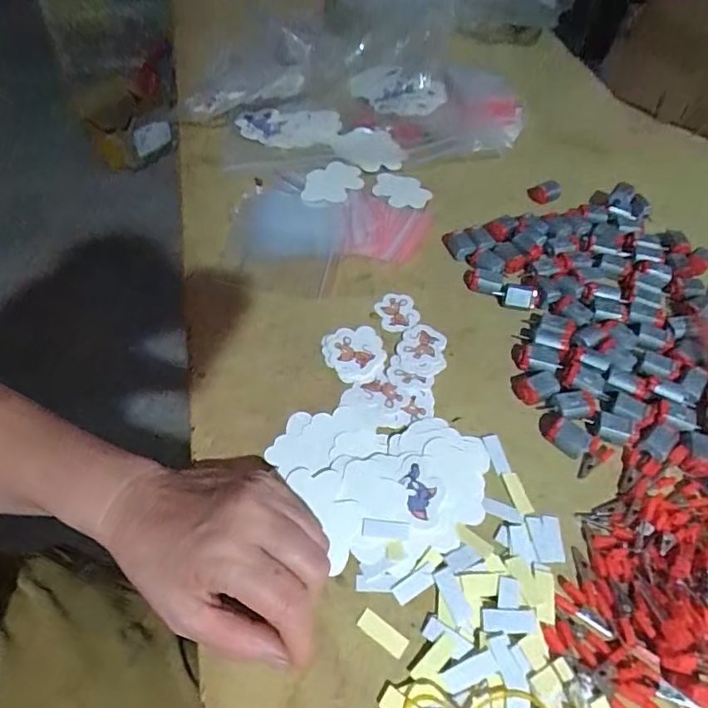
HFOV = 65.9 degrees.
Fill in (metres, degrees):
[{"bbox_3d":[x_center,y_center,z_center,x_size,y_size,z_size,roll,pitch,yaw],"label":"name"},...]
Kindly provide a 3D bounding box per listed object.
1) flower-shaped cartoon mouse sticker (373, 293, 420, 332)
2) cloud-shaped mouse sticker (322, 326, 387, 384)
[{"bbox_3d":[0.036,-0.033,0.446,0.032,0.004,0.037,-16,58,-13],"label":"flower-shaped cartoon mouse sticker"},{"bbox_3d":[0.001,0.000,0.410,0.044,0.004,0.048,-12,56,-16],"label":"cloud-shaped mouse sticker"}]

